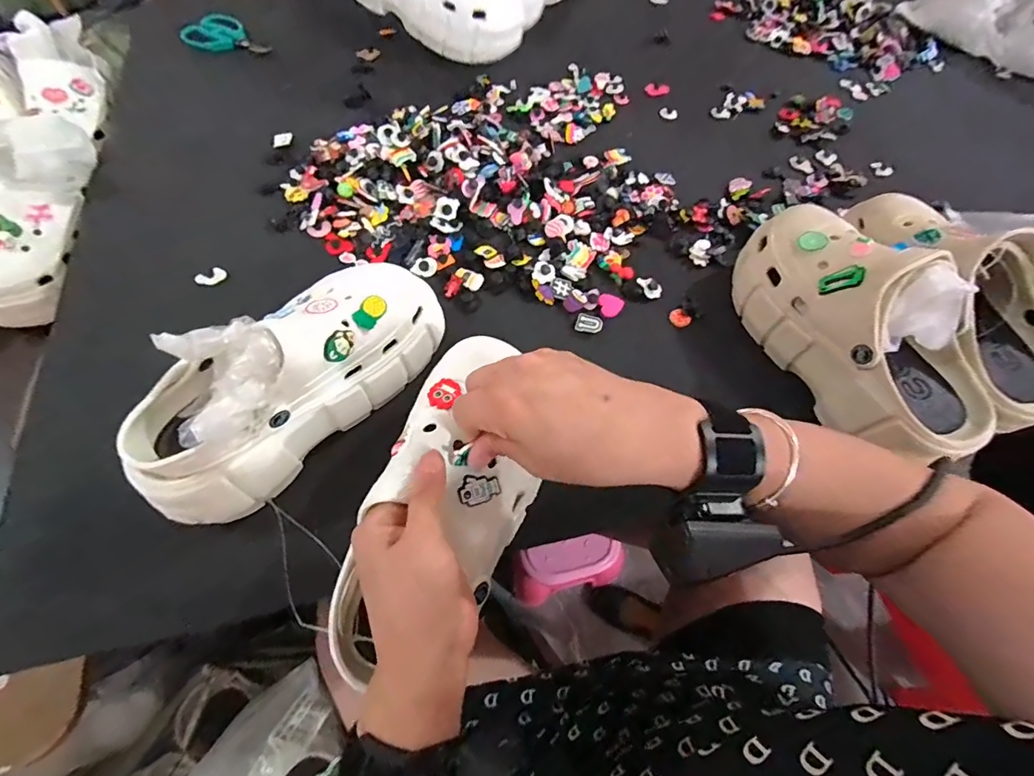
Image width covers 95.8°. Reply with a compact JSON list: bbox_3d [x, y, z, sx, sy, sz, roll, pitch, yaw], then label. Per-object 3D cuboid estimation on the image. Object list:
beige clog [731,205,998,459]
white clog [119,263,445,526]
[{"bbox_3d":[0.310,-0.062,0.421,0.102,0.122,0.252,-19,64,-13],"label":"beige clog"},{"bbox_3d":[-0.176,-0.017,0.376,0.098,0.115,0.265,39,66,17],"label":"white clog"}]

